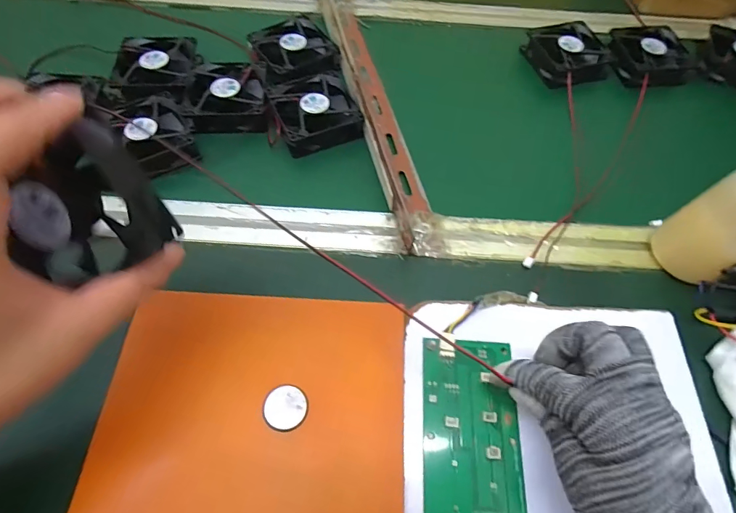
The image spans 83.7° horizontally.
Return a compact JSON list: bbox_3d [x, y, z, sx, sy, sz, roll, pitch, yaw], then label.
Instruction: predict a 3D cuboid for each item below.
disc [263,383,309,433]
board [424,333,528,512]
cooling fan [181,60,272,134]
[{"bbox_3d":[-0.055,0.102,0.278,0.028,0.004,0.029,1,62,-2],"label":"disc"},{"bbox_3d":[0.070,0.122,0.275,0.064,0.006,0.134,4,62,-1],"label":"board"},{"bbox_3d":[-0.147,-0.170,0.434,0.082,0.025,0.086,-7,62,-7],"label":"cooling fan"}]

